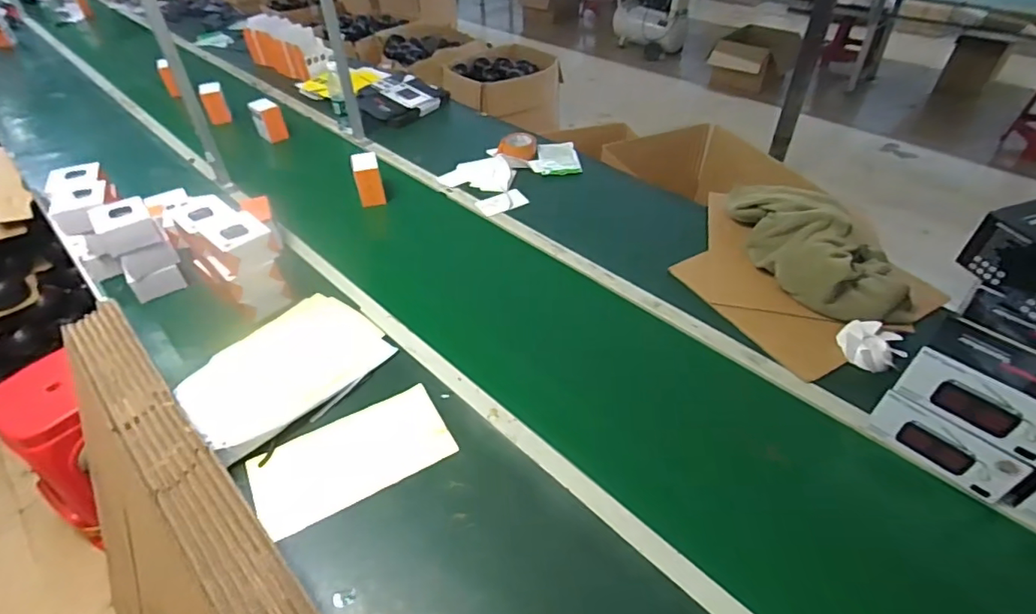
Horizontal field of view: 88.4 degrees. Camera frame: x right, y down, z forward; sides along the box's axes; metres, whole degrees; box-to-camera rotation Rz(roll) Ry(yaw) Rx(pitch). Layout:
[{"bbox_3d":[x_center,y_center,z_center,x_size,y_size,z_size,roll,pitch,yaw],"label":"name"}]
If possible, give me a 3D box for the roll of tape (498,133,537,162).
[{"bbox_3d":[-0.002,-0.499,1.650,0.117,0.043,0.117,-1,42,1],"label":"roll of tape"}]

